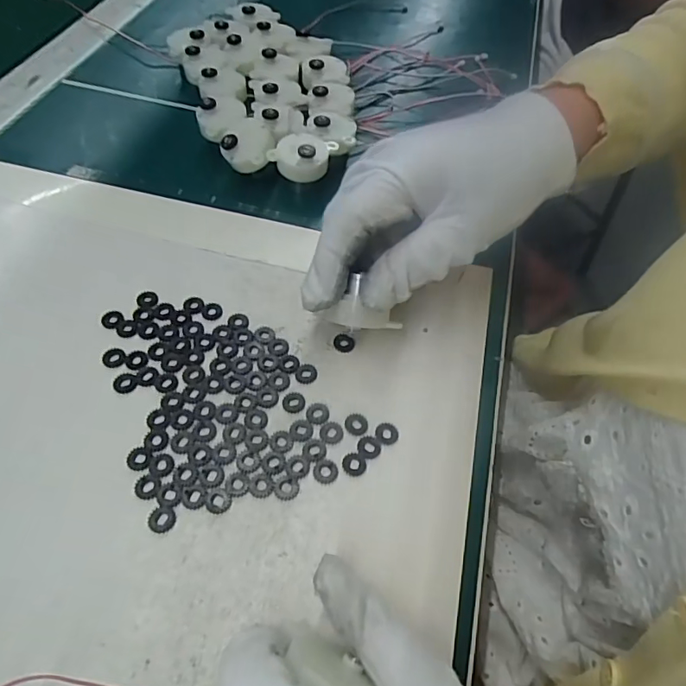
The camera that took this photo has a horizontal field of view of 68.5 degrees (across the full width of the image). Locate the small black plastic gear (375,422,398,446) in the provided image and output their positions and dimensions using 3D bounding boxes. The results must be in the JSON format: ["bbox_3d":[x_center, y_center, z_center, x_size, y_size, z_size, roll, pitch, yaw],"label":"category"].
[{"bbox_3d":[0.020,0.041,0.230,0.010,0.004,0.011,2,56,-2],"label":"small black plastic gear"}]

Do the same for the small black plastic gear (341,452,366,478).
[{"bbox_3d":[0.005,0.053,0.220,0.010,0.004,0.010,5,56,0],"label":"small black plastic gear"}]

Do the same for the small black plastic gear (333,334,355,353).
[{"bbox_3d":[0.001,0.000,0.257,0.011,0.004,0.010,2,56,-2],"label":"small black plastic gear"}]

